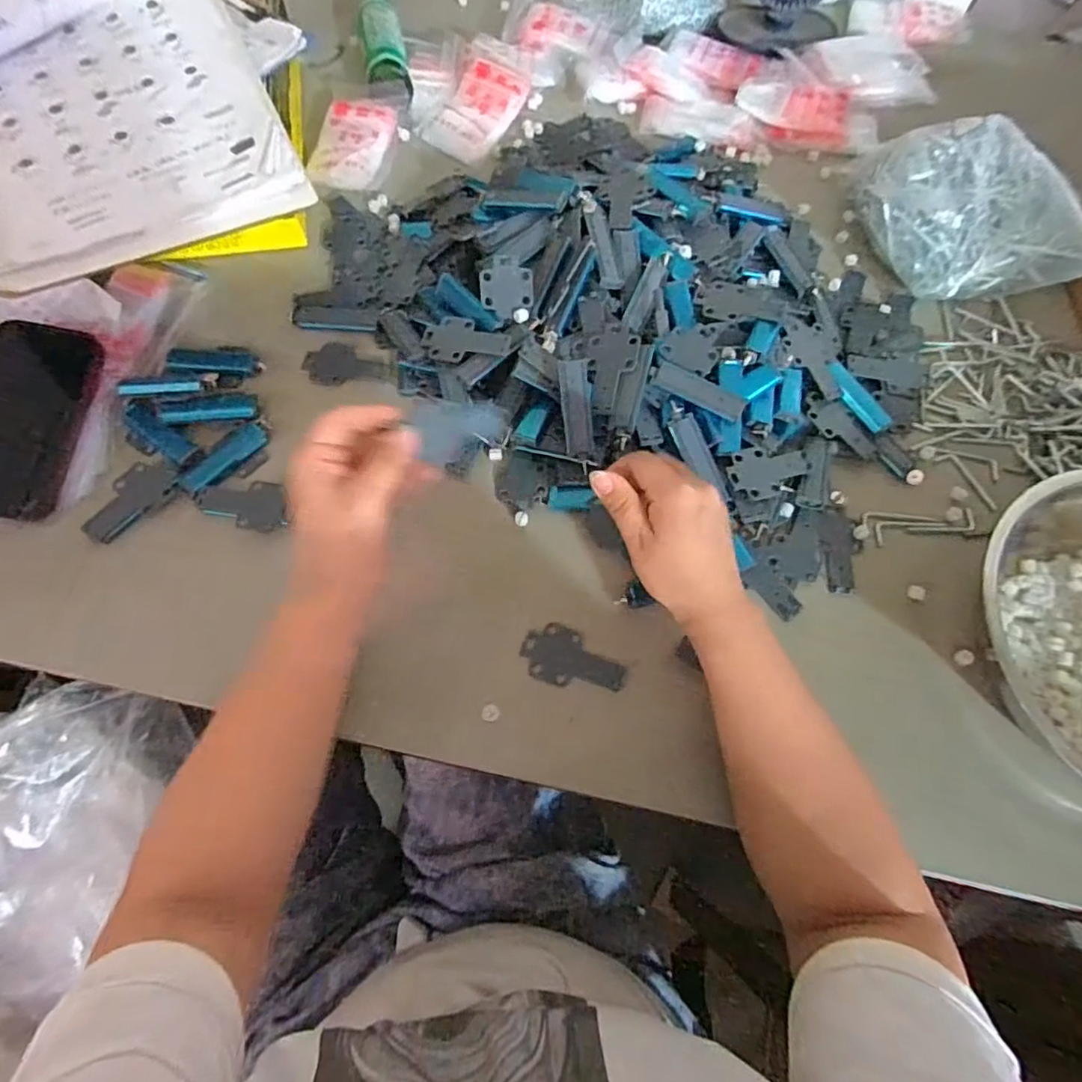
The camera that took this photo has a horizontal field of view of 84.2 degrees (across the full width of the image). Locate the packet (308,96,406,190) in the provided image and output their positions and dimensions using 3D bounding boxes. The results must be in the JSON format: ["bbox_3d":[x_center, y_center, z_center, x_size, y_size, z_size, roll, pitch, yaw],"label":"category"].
[{"bbox_3d":[-0.196,-0.432,0.641,0.072,0.025,0.127,15,69,4],"label":"packet"}]

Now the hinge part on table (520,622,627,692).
[{"bbox_3d":[0.025,0.089,0.447,0.078,0.006,0.042,18,69,5],"label":"hinge part on table"}]

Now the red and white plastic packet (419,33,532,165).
[{"bbox_3d":[-0.066,-0.494,0.667,0.082,0.021,0.159,22,69,7],"label":"red and white plastic packet"}]

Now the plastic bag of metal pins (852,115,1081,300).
[{"bbox_3d":[0.413,-0.309,0.570,0.230,0.099,0.145,28,70,9],"label":"plastic bag of metal pins"}]

